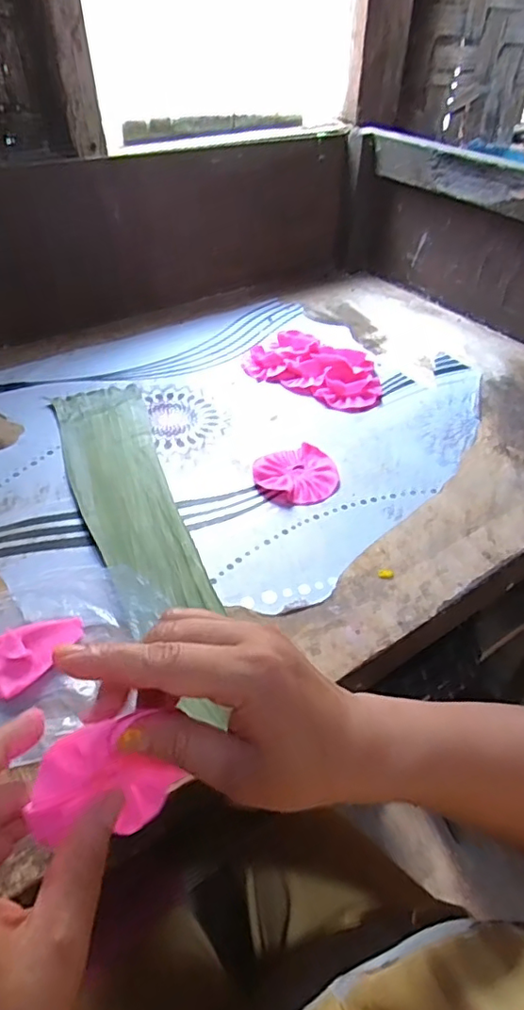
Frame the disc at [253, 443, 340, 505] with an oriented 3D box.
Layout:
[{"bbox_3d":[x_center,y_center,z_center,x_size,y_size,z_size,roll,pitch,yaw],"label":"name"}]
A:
[{"bbox_3d":[0.031,-0.027,0.506,0.072,0.010,0.067,1,43,-1],"label":"disc"}]

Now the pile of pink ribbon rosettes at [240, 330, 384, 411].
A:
[{"bbox_3d":[0.060,-0.157,0.636,0.159,0.024,0.095,25,48,22],"label":"pile of pink ribbon rosettes"}]

